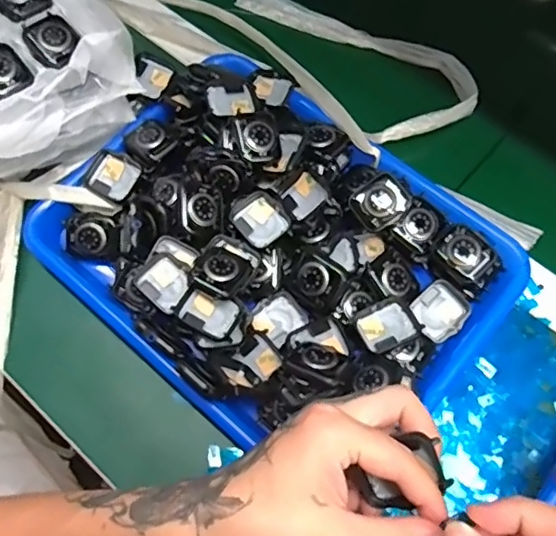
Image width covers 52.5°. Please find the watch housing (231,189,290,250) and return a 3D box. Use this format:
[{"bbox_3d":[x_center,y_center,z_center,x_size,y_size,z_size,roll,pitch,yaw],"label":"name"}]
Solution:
[{"bbox_3d":[-0.014,-0.037,0.441,0.037,0.009,0.044,-38,72,-14],"label":"watch housing"}]

